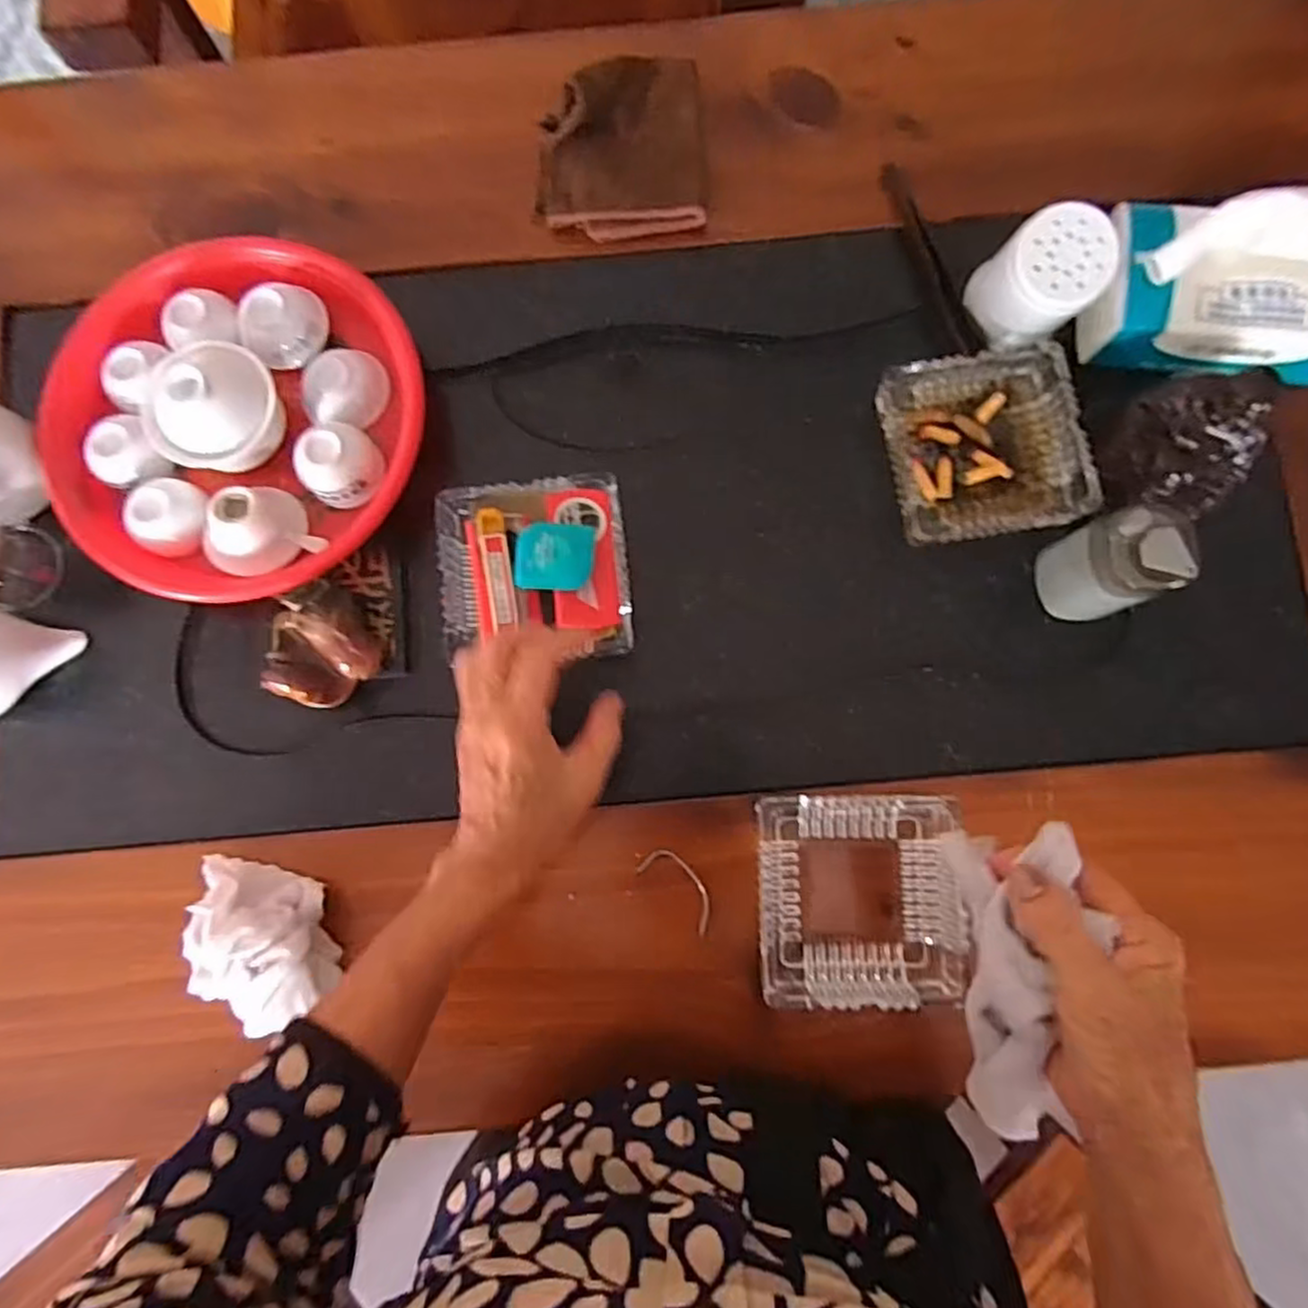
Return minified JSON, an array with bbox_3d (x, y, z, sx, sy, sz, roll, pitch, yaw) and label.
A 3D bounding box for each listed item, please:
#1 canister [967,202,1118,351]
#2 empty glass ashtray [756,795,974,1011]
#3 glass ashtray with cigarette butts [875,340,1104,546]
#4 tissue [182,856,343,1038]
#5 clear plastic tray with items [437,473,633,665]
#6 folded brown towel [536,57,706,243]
[{"bbox_3d":[0.250,-0.244,0.472,0.068,0.078,0.052,34,84,6],"label":"canister"},{"bbox_3d":[0.129,0.150,0.445,0.126,0.043,0.119,0,82,2],"label":"empty glass ashtray"},{"bbox_3d":[0.222,-0.144,0.487,0.120,0.032,0.125,-8,81,1],"label":"glass ashtray with cigarette butts"},{"bbox_3d":[-0.246,0.171,0.438,0.081,0.038,0.111,-33,82,-3],"label":"tissue"},{"bbox_3d":[-0.079,-0.055,0.471,0.123,0.060,0.120,-7,81,1],"label":"clear plastic tray with items"},{"bbox_3d":[-0.024,-0.368,0.516,0.123,0.043,0.131,-1,81,2],"label":"folded brown towel"}]

